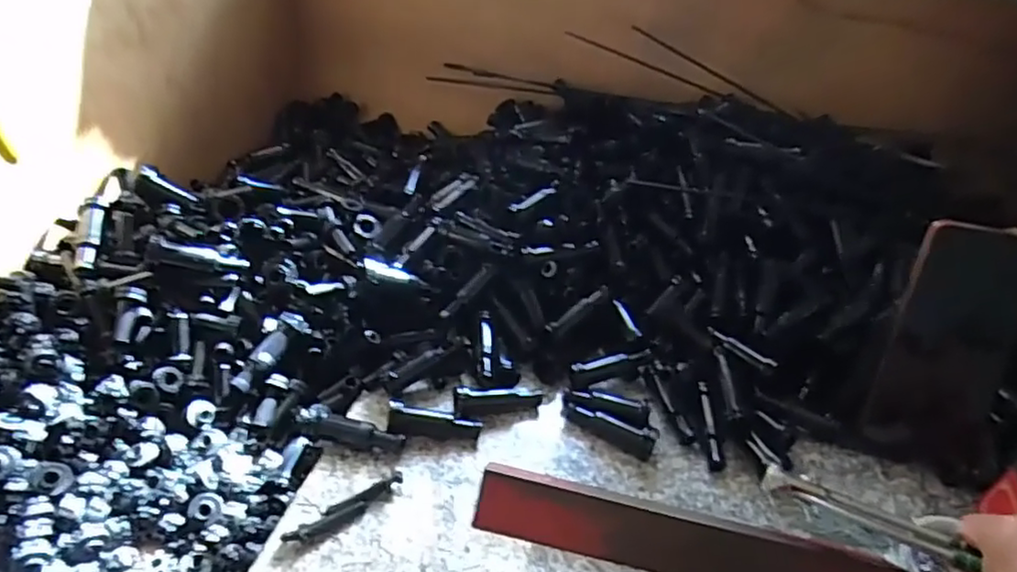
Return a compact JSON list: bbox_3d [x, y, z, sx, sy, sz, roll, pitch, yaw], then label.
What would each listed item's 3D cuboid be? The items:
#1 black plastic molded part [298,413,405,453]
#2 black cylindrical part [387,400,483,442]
[{"bbox_3d":[-0.104,0.098,0.429,0.066,0.015,0.017,12,41,6],"label":"black plastic molded part"},{"bbox_3d":[-0.051,0.096,0.445,0.065,0.015,0.016,14,39,-15],"label":"black cylindrical part"}]

